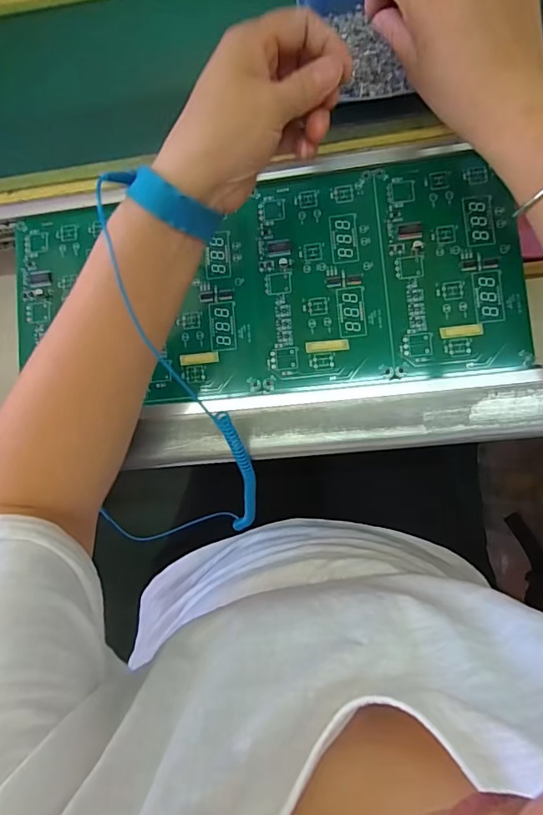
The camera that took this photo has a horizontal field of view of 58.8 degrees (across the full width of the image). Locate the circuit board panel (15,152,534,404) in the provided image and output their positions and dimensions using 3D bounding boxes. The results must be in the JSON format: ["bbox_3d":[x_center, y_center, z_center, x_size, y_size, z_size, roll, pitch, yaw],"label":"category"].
[{"bbox_3d":[-0.014,-0.097,0.389,0.397,0.010,0.171,-5,84,6],"label":"circuit board panel"}]

